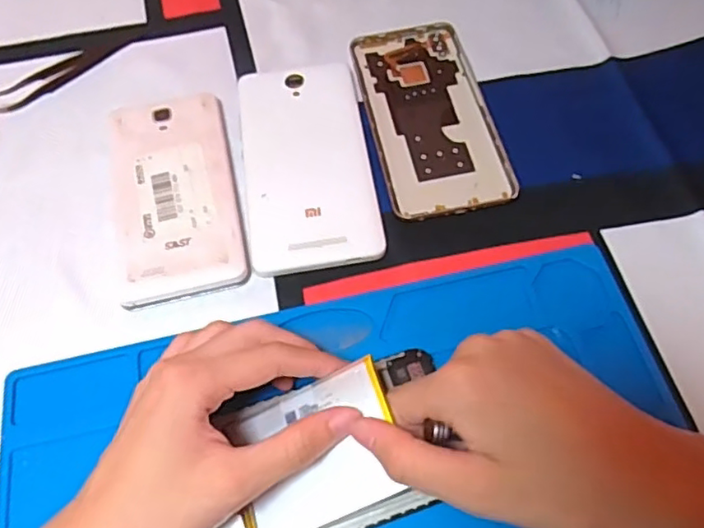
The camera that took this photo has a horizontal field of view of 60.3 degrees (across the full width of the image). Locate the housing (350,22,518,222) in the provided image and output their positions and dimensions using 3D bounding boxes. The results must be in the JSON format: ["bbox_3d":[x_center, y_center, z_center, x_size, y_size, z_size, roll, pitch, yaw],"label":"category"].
[{"bbox_3d":[0.048,-0.098,0.389,0.075,0.005,0.157,-10,61,-2],"label":"housing"}]

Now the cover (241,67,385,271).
[{"bbox_3d":[-0.027,-0.064,0.370,0.077,0.009,0.150,-9,61,-1],"label":"cover"}]

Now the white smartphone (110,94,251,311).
[{"bbox_3d":[-0.104,-0.045,0.360,0.068,0.009,0.141,-12,61,-3],"label":"white smartphone"}]

